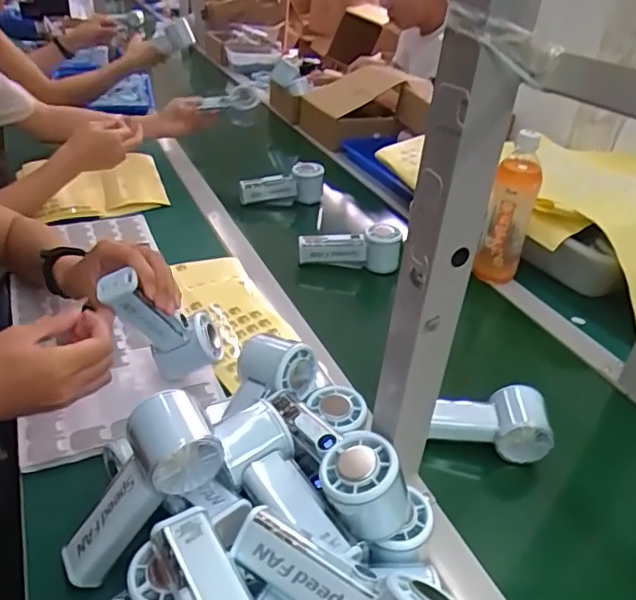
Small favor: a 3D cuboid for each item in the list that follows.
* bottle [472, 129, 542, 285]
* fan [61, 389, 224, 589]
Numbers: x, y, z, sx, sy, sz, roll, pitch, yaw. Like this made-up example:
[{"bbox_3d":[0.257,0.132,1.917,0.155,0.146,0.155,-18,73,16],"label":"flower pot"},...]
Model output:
[{"bbox_3d":[0.274,-0.122,0.828,0.060,0.210,0.053,17,34,16],"label":"bottle"},{"bbox_3d":[-0.135,0.142,0.433,0.056,0.149,0.059,35,6,-46],"label":"fan"}]

